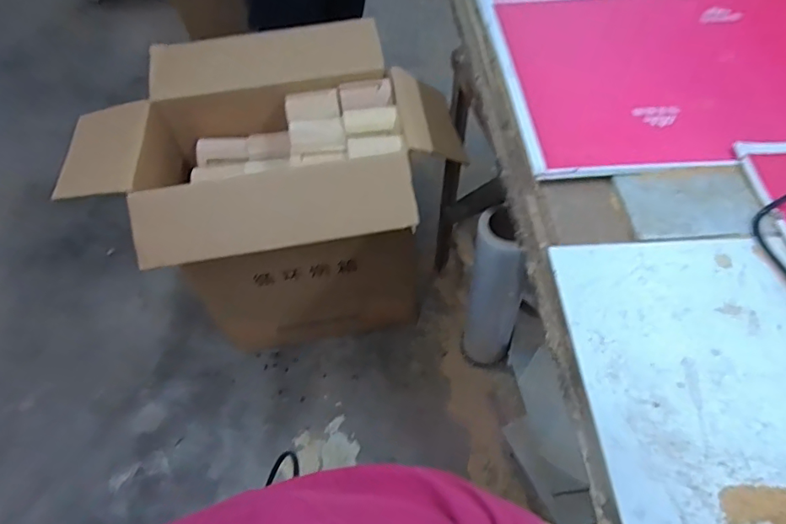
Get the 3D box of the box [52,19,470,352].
[{"bbox_3d":[-0.242,-0.132,1.128,0.631,0.579,0.609,-10,55,-3],"label":"box"}]

